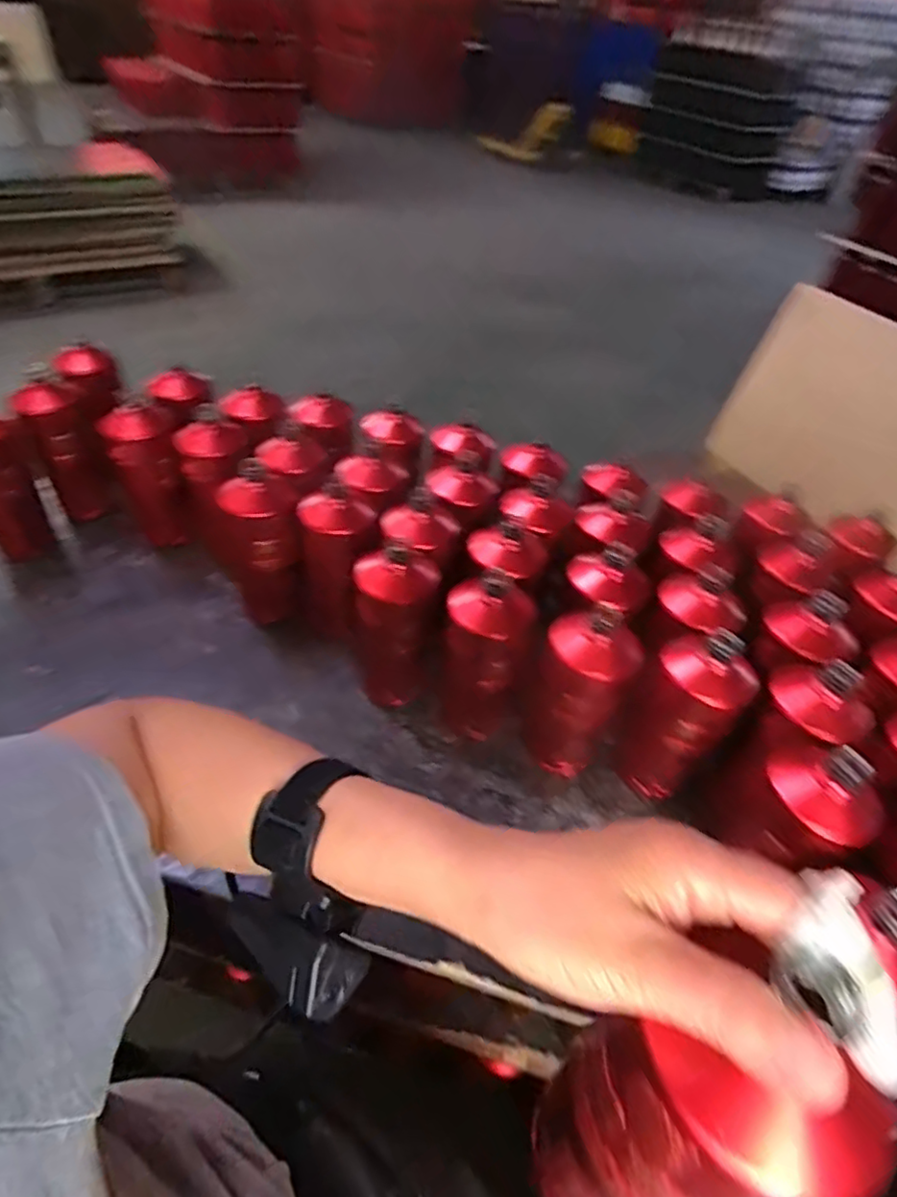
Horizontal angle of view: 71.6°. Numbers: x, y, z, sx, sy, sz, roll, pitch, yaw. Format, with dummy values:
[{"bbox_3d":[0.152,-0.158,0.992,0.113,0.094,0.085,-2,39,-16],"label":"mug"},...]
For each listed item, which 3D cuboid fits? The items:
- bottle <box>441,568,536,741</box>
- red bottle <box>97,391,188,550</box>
[{"bbox_3d":[0.036,0.062,0.654,0.082,0.199,0.084,9,43,3],"label":"bottle"},{"bbox_3d":[-0.390,-0.155,0.814,0.069,0.198,0.059,-20,49,-25],"label":"red bottle"}]

